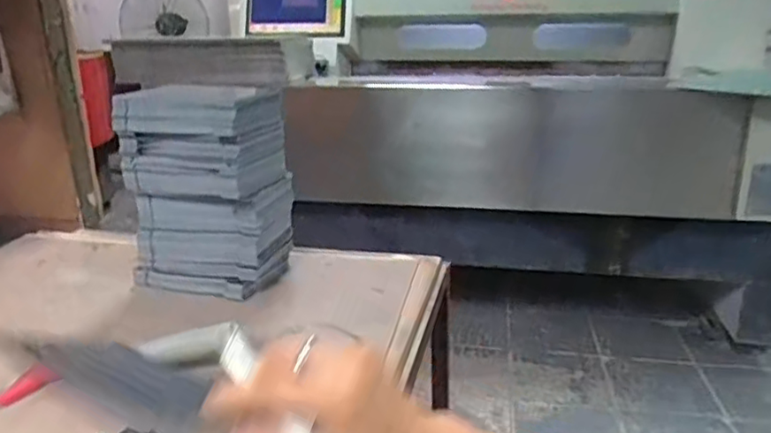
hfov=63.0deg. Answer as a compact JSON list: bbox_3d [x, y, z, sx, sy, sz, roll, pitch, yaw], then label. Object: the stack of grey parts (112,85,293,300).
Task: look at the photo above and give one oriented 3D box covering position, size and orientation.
[{"bbox_3d":[-0.223,-0.037,0.817,0.182,0.243,0.132,4,18,16],"label":"stack of grey parts"}]

